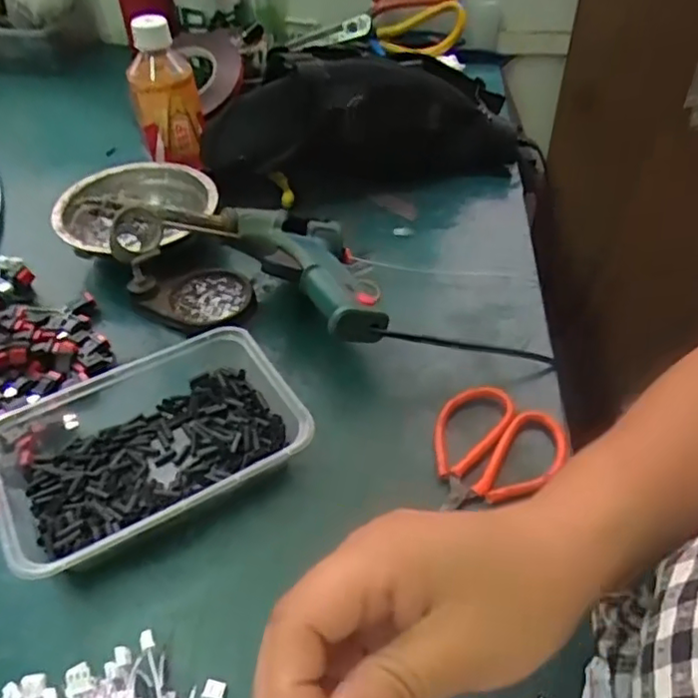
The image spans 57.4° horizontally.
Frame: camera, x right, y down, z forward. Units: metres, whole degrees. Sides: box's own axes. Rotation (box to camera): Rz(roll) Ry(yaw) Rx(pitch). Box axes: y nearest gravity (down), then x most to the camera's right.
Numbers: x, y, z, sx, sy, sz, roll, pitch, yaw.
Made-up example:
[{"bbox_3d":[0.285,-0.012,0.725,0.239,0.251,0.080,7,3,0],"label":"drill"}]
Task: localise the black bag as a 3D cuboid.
[{"bbox_3d":[0.015,-0.196,0.561,0.270,0.112,0.048,-9,46,-10],"label":"black bag"}]

